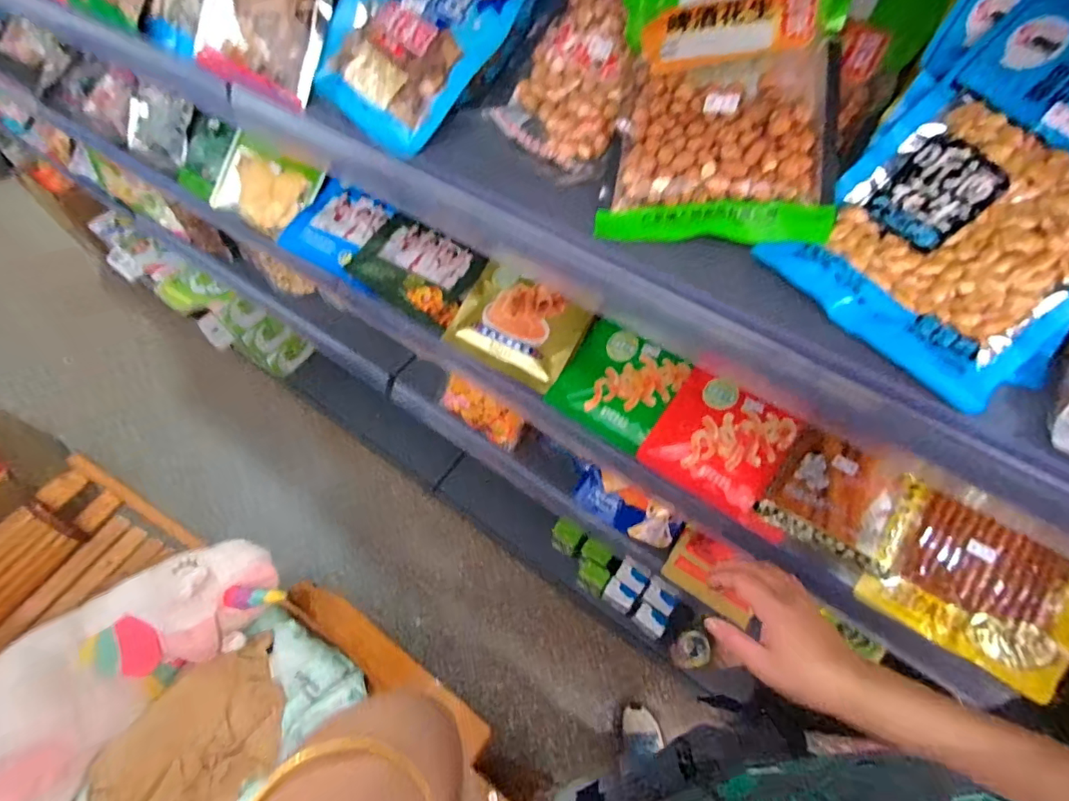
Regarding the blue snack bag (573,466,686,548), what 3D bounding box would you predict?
[{"bbox_3d":[0.143,0.162,0.802,0.161,0.050,0.069,24,105,7],"label":"blue snack bag"}]

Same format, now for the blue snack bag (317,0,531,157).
[{"bbox_3d":[-0.096,-0.353,0.452,0.167,0.022,0.243,39,92,16],"label":"blue snack bag"}]

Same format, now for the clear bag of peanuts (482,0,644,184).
[{"bbox_3d":[0.042,-0.268,0.440,0.121,0.040,0.145,43,101,22],"label":"clear bag of peanuts"}]

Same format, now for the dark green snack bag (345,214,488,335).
[{"bbox_3d":[-0.164,-0.183,0.716,0.171,0.037,0.141,30,65,18],"label":"dark green snack bag"}]

